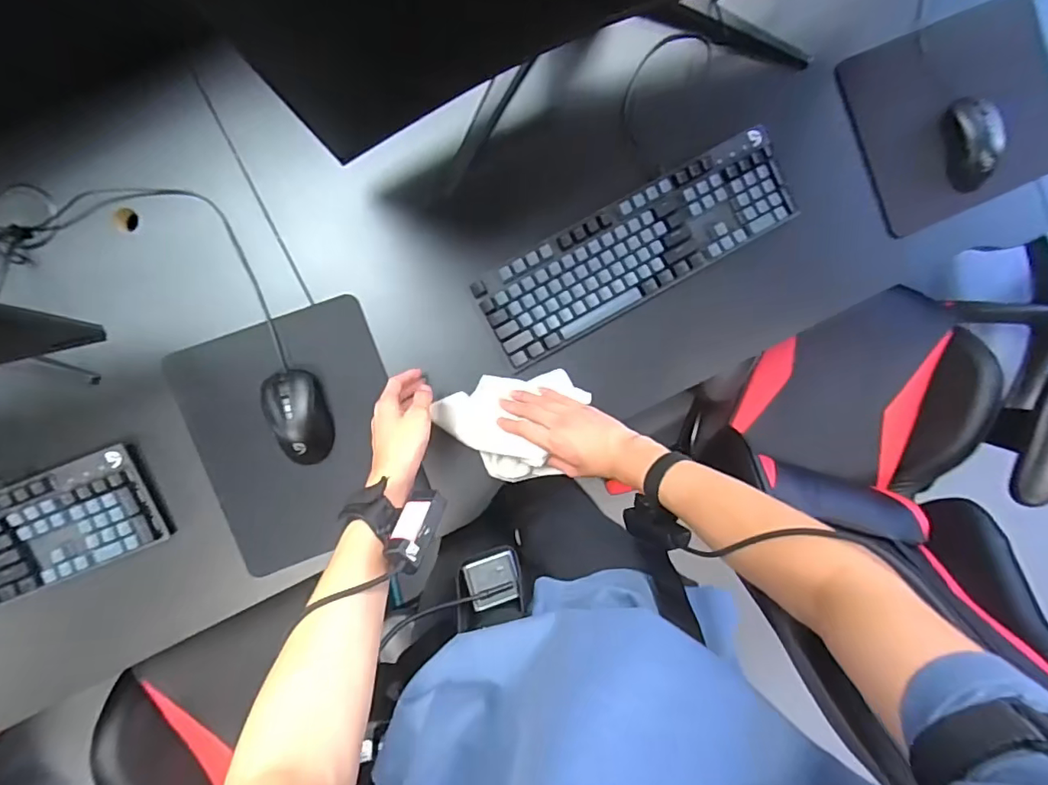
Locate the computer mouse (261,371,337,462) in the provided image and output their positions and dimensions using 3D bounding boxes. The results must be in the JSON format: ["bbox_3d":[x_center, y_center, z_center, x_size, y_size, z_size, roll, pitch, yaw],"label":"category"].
[{"bbox_3d":[-0.278,0.032,0.653,0.071,0.043,0.117,-17,95,-6],"label":"computer mouse"}]

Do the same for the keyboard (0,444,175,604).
[{"bbox_3d":[-0.665,0.200,0.632,0.428,0.036,0.129,-21,98,-5],"label":"keyboard"}]

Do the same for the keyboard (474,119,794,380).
[{"bbox_3d":[0.142,-0.185,0.681,0.418,0.044,0.126,-30,99,-3],"label":"keyboard"}]

